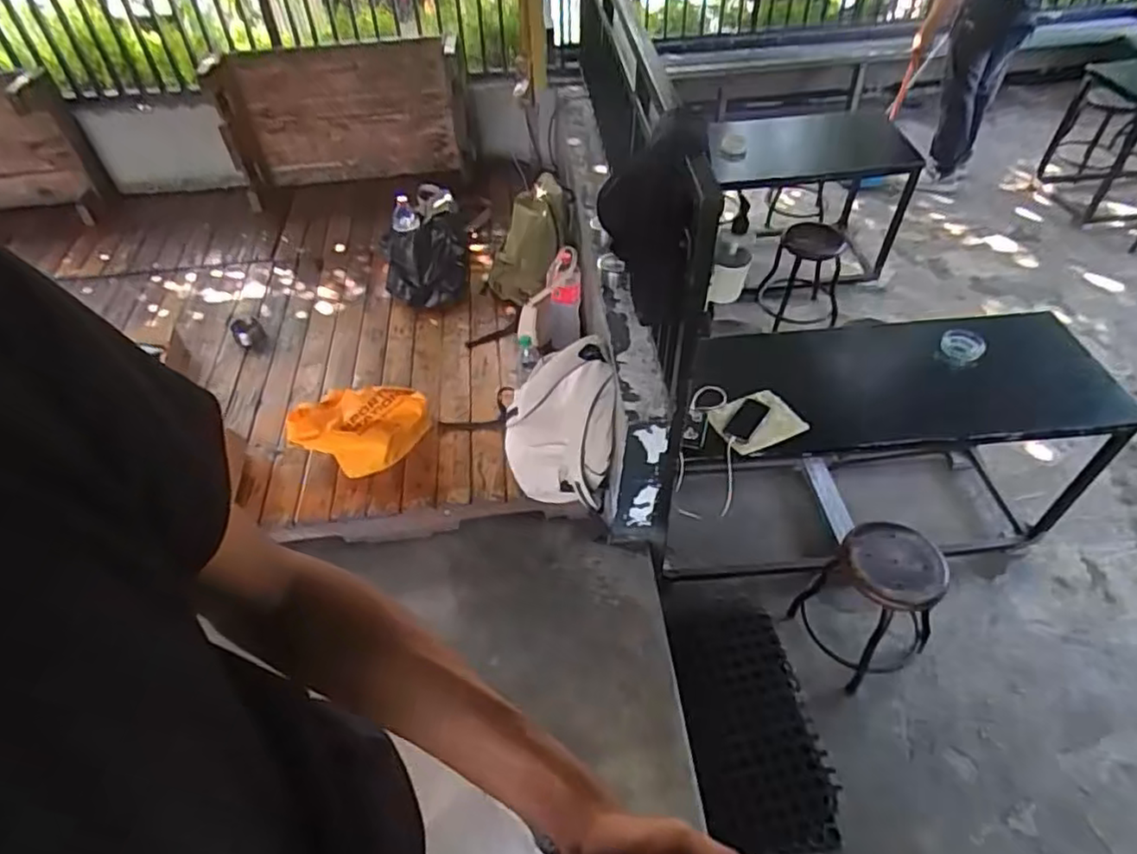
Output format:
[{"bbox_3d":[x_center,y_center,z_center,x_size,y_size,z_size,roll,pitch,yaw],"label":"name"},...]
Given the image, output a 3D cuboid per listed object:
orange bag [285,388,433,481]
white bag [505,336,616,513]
[{"bbox_3d":[-0.523,0.009,1.741,0.327,0.256,0.134,-26,52,-21],"label":"orange bag"},{"bbox_3d":[-0.025,-0.021,1.699,0.296,0.327,0.303,12,49,12],"label":"white bag"}]

